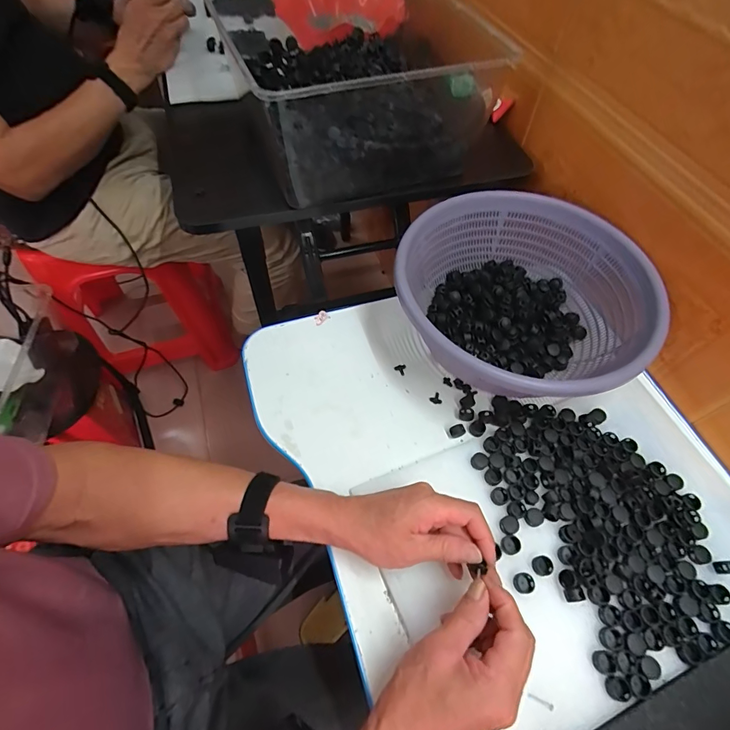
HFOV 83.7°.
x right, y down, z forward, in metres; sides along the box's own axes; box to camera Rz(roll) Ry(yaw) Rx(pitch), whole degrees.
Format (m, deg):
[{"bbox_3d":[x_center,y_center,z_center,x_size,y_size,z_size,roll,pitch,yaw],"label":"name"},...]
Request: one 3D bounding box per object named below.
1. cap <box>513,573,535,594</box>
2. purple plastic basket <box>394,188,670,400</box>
[{"bbox_3d":[0.146,0.201,0.376,0.018,0.008,0.016,-2,58,-4],"label":"cap"},{"bbox_3d":[0.188,-0.083,0.496,0.285,0.098,0.257,33,63,20],"label":"purple plastic basket"}]

